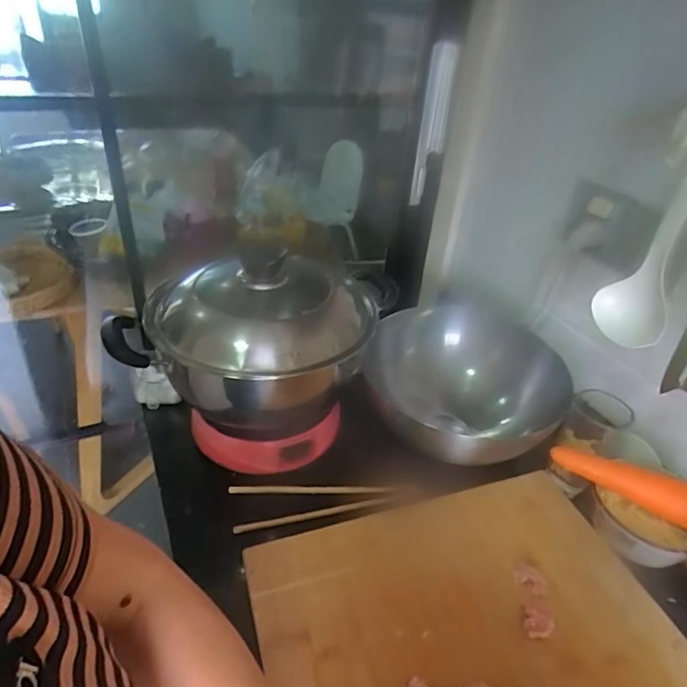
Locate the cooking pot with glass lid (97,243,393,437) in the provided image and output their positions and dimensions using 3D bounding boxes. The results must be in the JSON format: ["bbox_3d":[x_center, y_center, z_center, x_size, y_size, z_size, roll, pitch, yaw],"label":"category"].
[{"bbox_3d":[-0.095,0.023,0.640,0.298,0.224,0.253,-1,36,-9],"label":"cooking pot with glass lid"}]

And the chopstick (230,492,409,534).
[{"bbox_3d":[-0.020,0.203,0.597,0.218,0.011,0.009,-6,37,-15],"label":"chopstick"}]

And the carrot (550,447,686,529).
[{"bbox_3d":[0.323,0.156,0.556,0.172,0.034,0.035,20,38,19],"label":"carrot"}]

